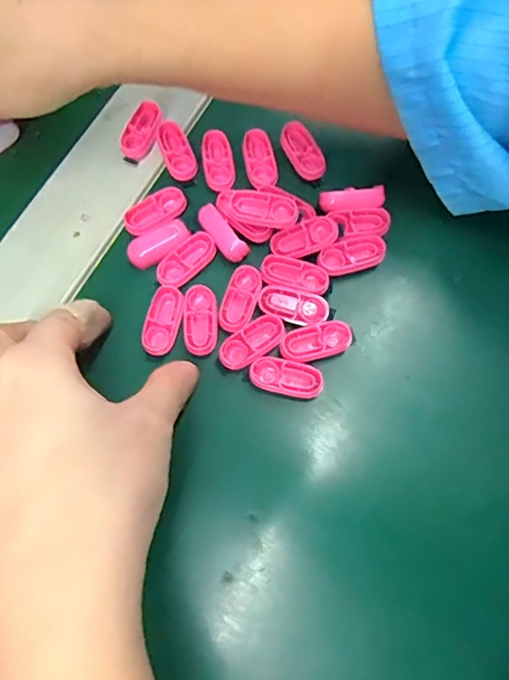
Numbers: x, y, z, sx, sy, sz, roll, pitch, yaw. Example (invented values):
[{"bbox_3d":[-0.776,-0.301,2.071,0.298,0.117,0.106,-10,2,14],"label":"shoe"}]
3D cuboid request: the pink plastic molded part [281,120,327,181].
[{"bbox_3d":[0.026,-0.102,0.284,0.016,0.006,0.035,-29,73,-8],"label":"pink plastic molded part"}]

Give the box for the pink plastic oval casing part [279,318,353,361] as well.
[{"bbox_3d":[0.030,0.001,0.253,0.034,0.009,0.016,-19,72,-5],"label":"pink plastic oval casing part"}]

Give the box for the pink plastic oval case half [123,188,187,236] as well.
[{"bbox_3d":[-0.051,-0.066,0.273,0.034,0.007,0.016,-31,73,-9],"label":"pink plastic oval case half"}]

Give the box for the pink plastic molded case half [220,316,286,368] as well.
[{"bbox_3d":[-0.001,0.000,0.249,0.034,0.004,0.015,-35,74,-10],"label":"pink plastic molded case half"}]

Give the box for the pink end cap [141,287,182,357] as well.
[{"bbox_3d":[-0.044,-0.010,0.252,0.016,0.004,0.035,8,71,4],"label":"pink end cap"}]

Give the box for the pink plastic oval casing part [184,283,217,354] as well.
[{"bbox_3d":[-0.026,-0.010,0.254,0.015,0.004,0.035,-7,71,-1],"label":"pink plastic oval casing part"}]

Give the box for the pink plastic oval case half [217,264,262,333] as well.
[{"bbox_3d":[-0.007,-0.021,0.257,0.016,0.004,0.034,18,72,8],"label":"pink plastic oval case half"}]

